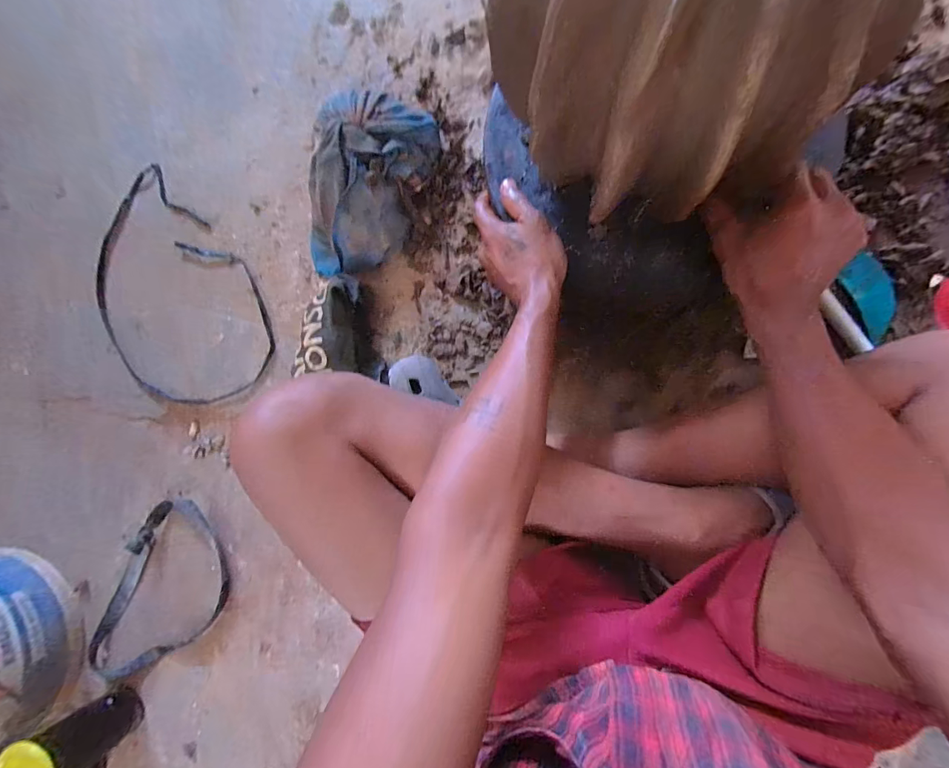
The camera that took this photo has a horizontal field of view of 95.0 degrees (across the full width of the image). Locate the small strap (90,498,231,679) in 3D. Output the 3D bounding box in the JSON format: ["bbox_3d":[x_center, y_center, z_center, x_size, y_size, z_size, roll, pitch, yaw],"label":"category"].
[{"bbox_3d":[-0.449,0.310,0.626,0.164,0.035,0.289,38,98,6],"label":"small strap"}]

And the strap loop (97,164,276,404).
[{"bbox_3d":[-0.442,-0.125,0.634,0.231,0.011,0.342,-44,81,4],"label":"strap loop"}]

